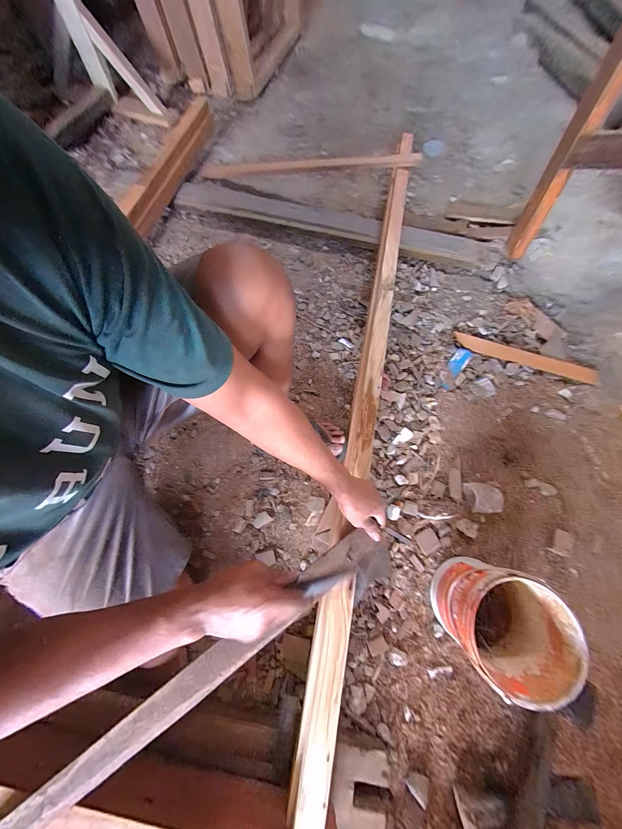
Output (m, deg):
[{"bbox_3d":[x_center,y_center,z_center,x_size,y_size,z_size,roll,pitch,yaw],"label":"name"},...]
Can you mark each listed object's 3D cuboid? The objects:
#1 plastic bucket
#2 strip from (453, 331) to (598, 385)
[{"bbox_3d":[0.360,0.398,0.528,0.176,0.200,0.176,1,70,-2],"label":"plastic bucket"},{"bbox_3d":[0.670,-0.183,0.842,0.411,0.010,0.065,21,66,11],"label":"strip"}]

